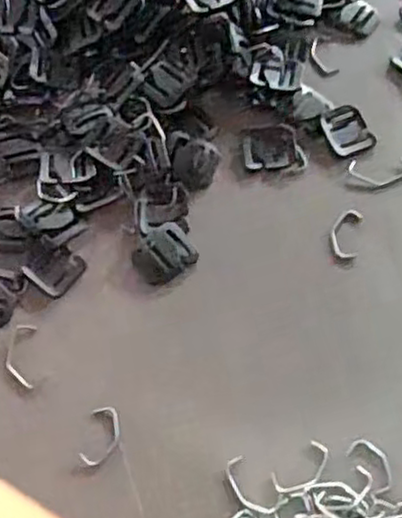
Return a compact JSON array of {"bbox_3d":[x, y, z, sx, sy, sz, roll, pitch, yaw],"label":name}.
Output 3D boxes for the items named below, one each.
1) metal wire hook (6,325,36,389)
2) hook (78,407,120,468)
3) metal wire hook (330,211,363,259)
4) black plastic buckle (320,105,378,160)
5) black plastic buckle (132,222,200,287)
[{"bbox_3d":[-0.102,0.054,0.400,0.015,0.004,0.037,-3,63,-1],"label":"metal wire hook"},{"bbox_3d":[-0.053,0.095,0.380,0.018,0.004,0.032,10,64,6],"label":"hook"},{"bbox_3d":[0.088,-0.016,0.433,0.018,0.004,0.034,12,64,7],"label":"metal wire hook"},{"bbox_3d":[0.096,-0.084,0.467,0.029,0.004,0.037,-19,65,-8],"label":"black plastic buckle"},{"bbox_3d":[-0.022,-0.003,0.426,0.037,0.004,0.032,-36,68,-16],"label":"black plastic buckle"}]

